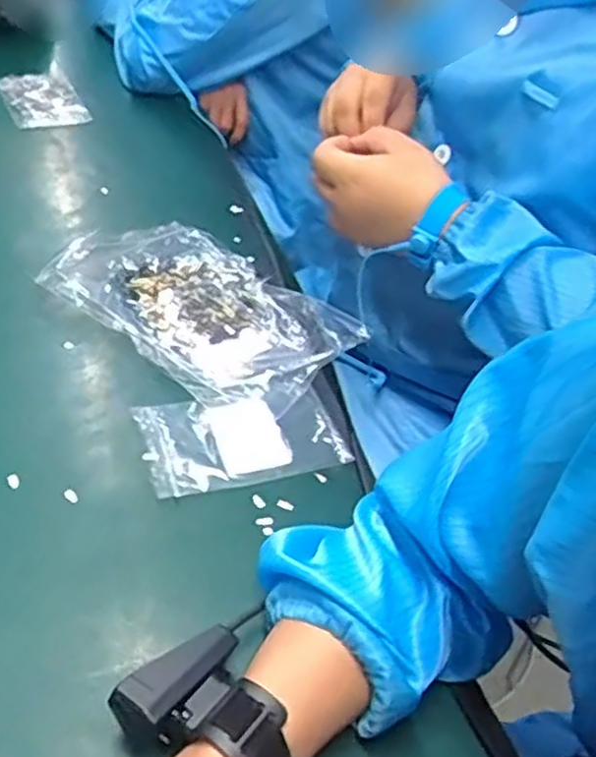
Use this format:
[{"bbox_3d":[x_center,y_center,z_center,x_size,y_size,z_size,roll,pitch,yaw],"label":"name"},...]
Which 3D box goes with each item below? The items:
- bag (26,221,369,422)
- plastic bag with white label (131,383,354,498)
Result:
[{"bbox_3d":[-0.085,-0.073,0.655,0.267,0.023,0.170,30,46,25],"label":"bag"},{"bbox_3d":[-0.042,0.045,0.552,0.145,0.015,0.089,-8,42,-16],"label":"plastic bag with white label"}]

